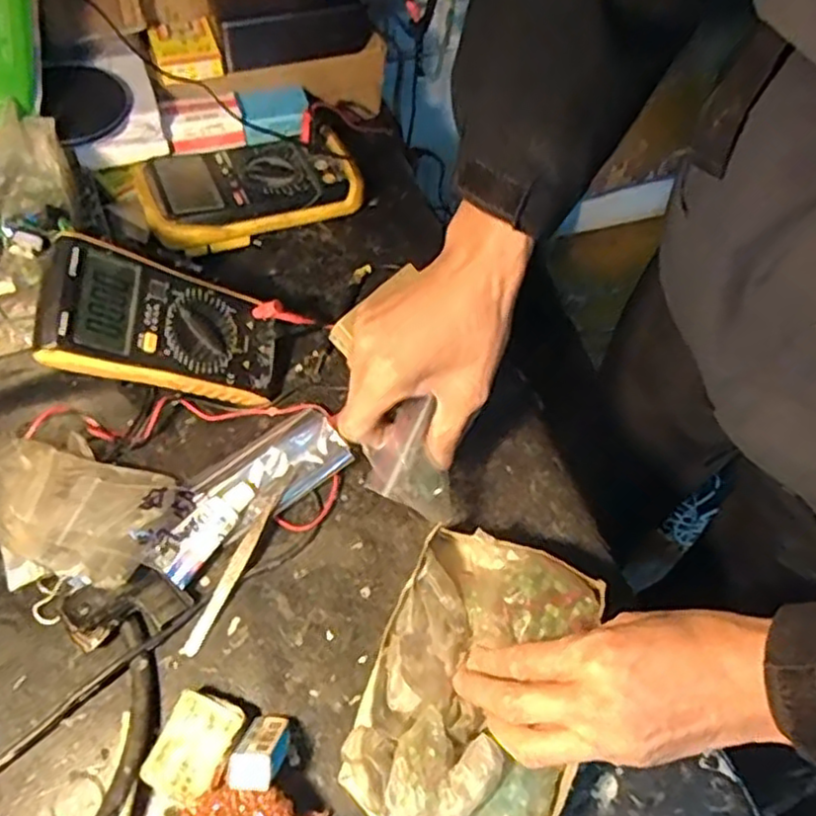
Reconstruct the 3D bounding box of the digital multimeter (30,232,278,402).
[{"bbox_3d":[-0.162,-0.054,0.506,0.185,0.028,0.090,17,71,-42],"label":"digital multimeter"}]

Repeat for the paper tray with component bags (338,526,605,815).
[{"bbox_3d":[0.041,0.168,0.427,0.121,0.044,0.184,20,60,8],"label":"paper tray with component bags"}]

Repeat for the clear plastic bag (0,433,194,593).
[{"bbox_3d":[-0.220,0.060,0.469,0.142,0.075,0.095,28,61,12],"label":"clear plastic bag"}]

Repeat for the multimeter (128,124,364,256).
[{"bbox_3d":[-0.142,-0.196,0.639,0.190,0.049,0.095,-17,62,-14],"label":"multimeter"}]

